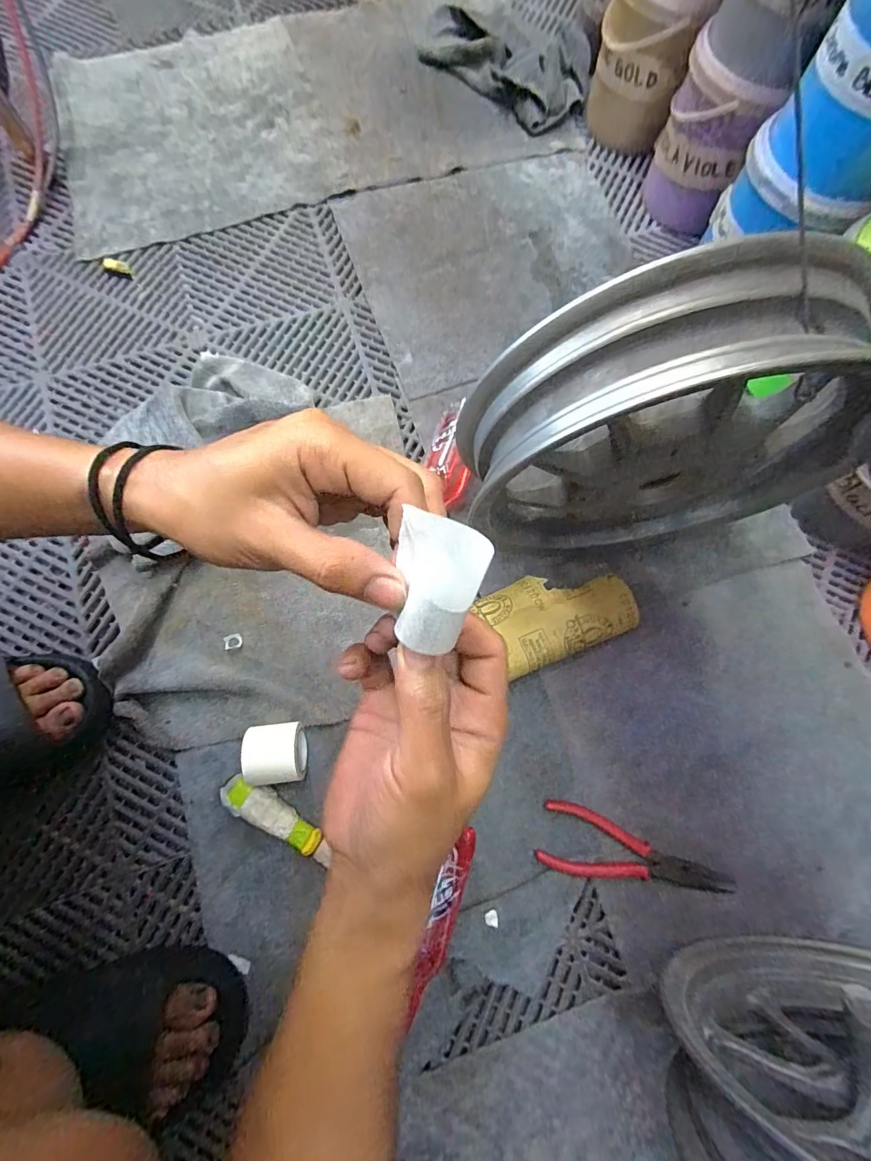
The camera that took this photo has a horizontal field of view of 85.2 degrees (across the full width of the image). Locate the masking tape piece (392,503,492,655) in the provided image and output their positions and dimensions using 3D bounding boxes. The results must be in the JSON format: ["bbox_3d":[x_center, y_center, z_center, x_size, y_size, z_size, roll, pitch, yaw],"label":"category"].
[{"bbox_3d":[-0.001,0.002,0.177,0.034,0.013,0.051,27,107,18],"label":"masking tape piece"}]

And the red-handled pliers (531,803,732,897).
[{"bbox_3d":[0.202,0.282,0.474,0.198,0.013,0.061,19,75,2],"label":"red-handled pliers"}]

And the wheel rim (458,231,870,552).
[{"bbox_3d":[0.184,-0.101,0.410,0.322,0.329,0.080,-4,76,-3],"label":"wheel rim"}]

